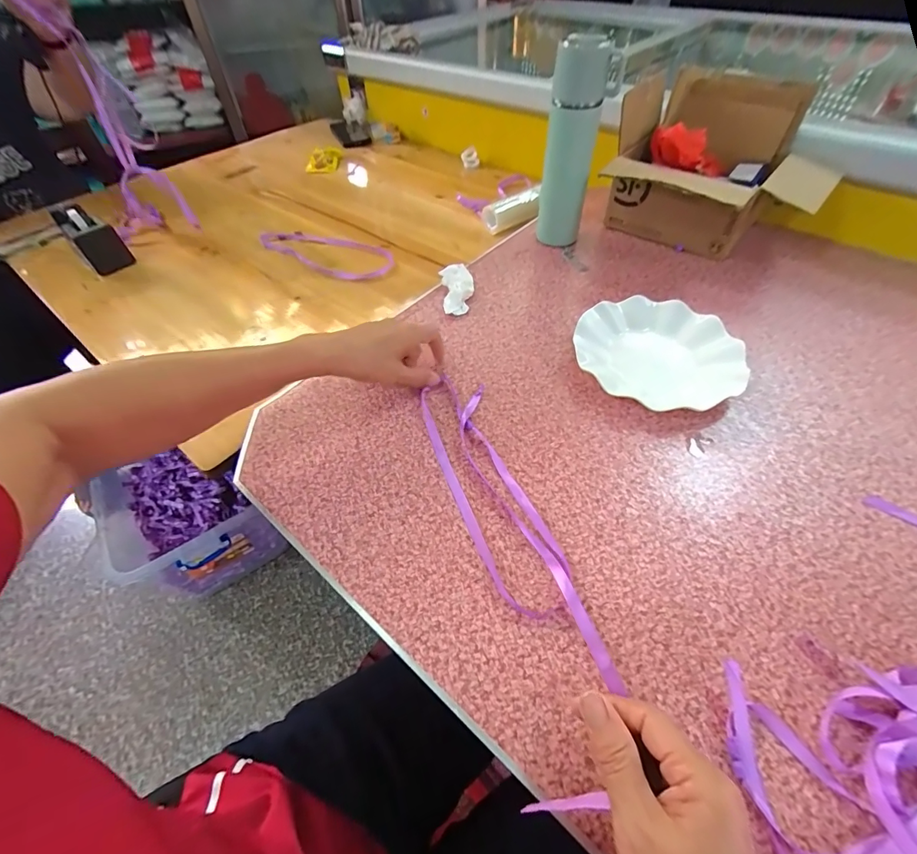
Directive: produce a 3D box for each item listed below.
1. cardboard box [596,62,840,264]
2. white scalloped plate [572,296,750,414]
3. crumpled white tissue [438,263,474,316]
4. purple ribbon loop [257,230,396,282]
[{"bbox_3d":[0.368,-0.363,0.603,0.270,0.178,0.239,28,60,22],"label":"cardboard box"},{"bbox_3d":[0.235,-0.091,0.499,0.180,0.024,0.180,-2,53,2],"label":"white scalloped plate"},{"bbox_3d":[-0.001,-0.193,0.587,0.045,0.026,0.088,-7,53,-2],"label":"crumpled white tissue"},{"bbox_3d":[-0.235,-0.313,0.743,0.267,0.016,0.112,21,56,17],"label":"purple ribbon loop"}]

